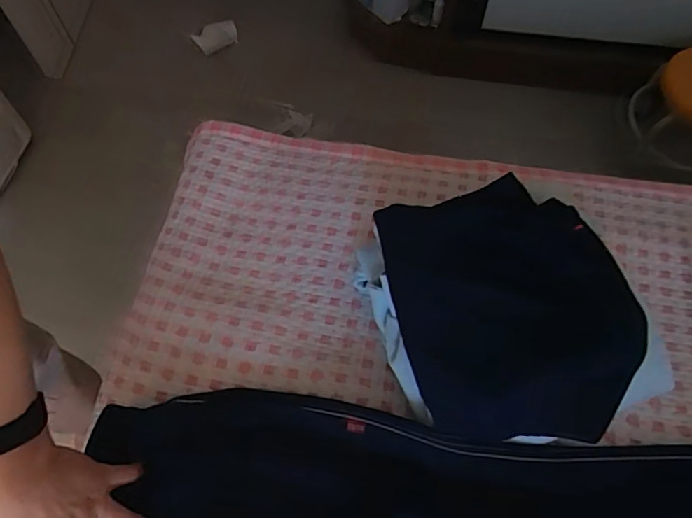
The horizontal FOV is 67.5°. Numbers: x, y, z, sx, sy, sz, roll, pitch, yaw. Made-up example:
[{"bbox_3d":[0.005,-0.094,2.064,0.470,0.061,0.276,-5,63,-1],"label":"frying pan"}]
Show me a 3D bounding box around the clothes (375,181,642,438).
[{"bbox_3d":[0.157,0.044,0.520,0.205,0.070,0.262,-14,63,-8],"label":"clothes"}]

